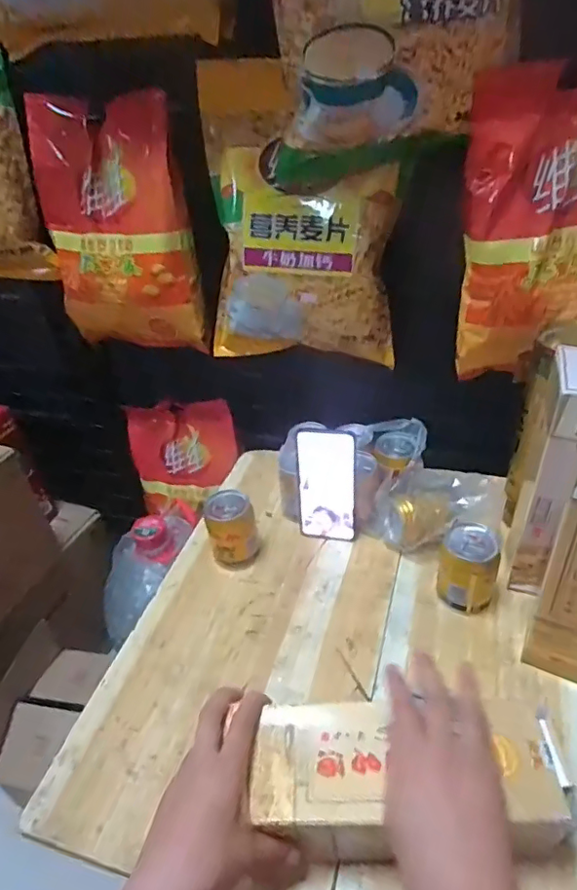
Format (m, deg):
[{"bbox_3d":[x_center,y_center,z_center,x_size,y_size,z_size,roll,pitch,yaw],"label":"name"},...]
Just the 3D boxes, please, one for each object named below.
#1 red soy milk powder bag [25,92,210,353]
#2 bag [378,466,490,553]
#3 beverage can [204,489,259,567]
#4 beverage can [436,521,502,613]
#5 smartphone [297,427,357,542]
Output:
[{"bbox_3d":[-0.255,-0.304,0.798,0.229,0.330,0.062,8,39,19],"label":"red soy milk powder bag"},{"bbox_3d":[0.179,0.089,0.697,0.129,0.104,0.081,19,43,31],"label":"bag"},{"bbox_3d":[-0.074,0.114,0.719,0.062,0.088,0.068,-5,36,3],"label":"beverage can"},{"bbox_3d":[0.209,0.145,0.628,0.062,0.091,0.066,-5,36,3],"label":"beverage can"},{"bbox_3d":[0.051,0.055,0.718,0.075,0.163,0.009,4,25,13],"label":"smartphone"}]

